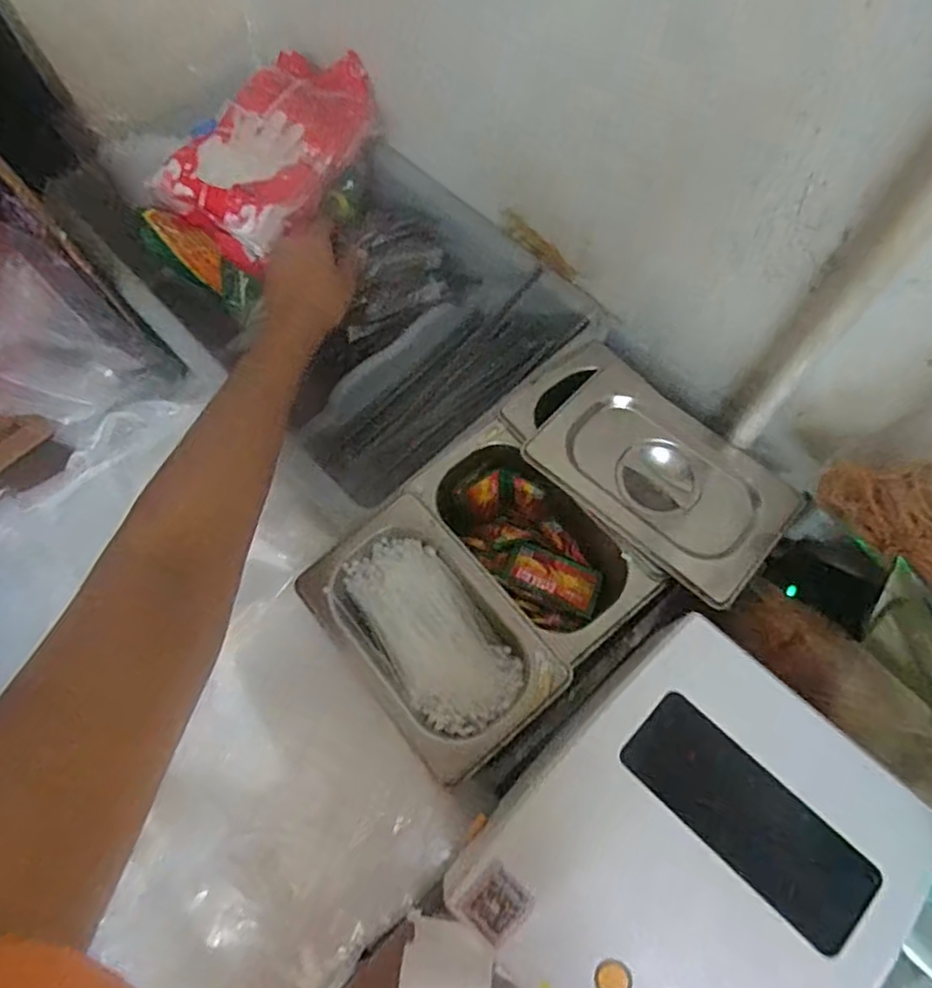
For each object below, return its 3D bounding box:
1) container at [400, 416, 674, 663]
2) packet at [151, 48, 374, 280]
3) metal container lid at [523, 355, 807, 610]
[{"bbox_3d":[0.046,0.038,0.490,0.093,0.064,0.179,-39,72,-13],"label":"container"},{"bbox_3d":[-0.179,-0.316,0.599,0.143,0.057,0.204,33,73,14],"label":"packet"},{"bbox_3d":[0.147,-0.016,0.479,0.182,0.017,0.116,41,75,17],"label":"metal container lid"}]

